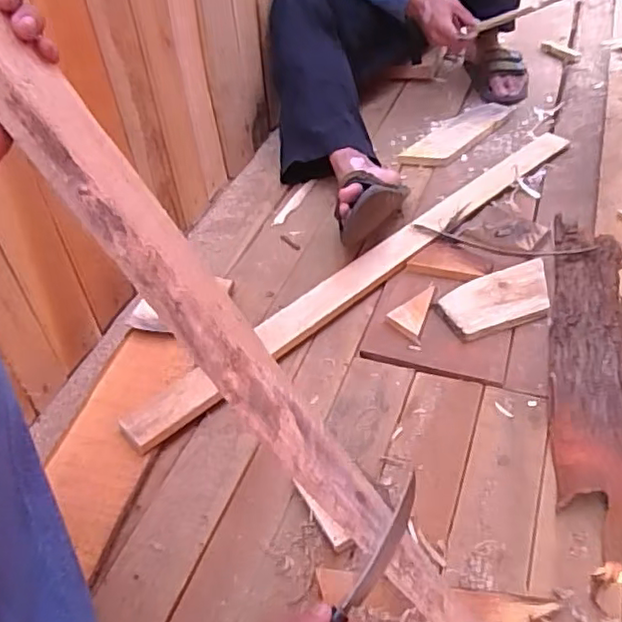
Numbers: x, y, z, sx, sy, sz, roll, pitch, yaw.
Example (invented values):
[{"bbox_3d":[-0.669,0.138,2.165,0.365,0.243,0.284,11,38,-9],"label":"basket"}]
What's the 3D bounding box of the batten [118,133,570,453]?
[{"bbox_3d":[0.118,-0.085,0.963,0.930,0.021,0.066,-35,60,-26],"label":"batten"}]

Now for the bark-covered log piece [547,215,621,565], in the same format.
[{"bbox_3d":[0.363,0.045,0.807,0.102,0.044,0.551,8,46,15],"label":"bark-covered log piece"}]

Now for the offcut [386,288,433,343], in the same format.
[{"bbox_3d":[0.140,0.001,0.888,0.052,0.016,0.100,10,47,17],"label":"offcut"}]

